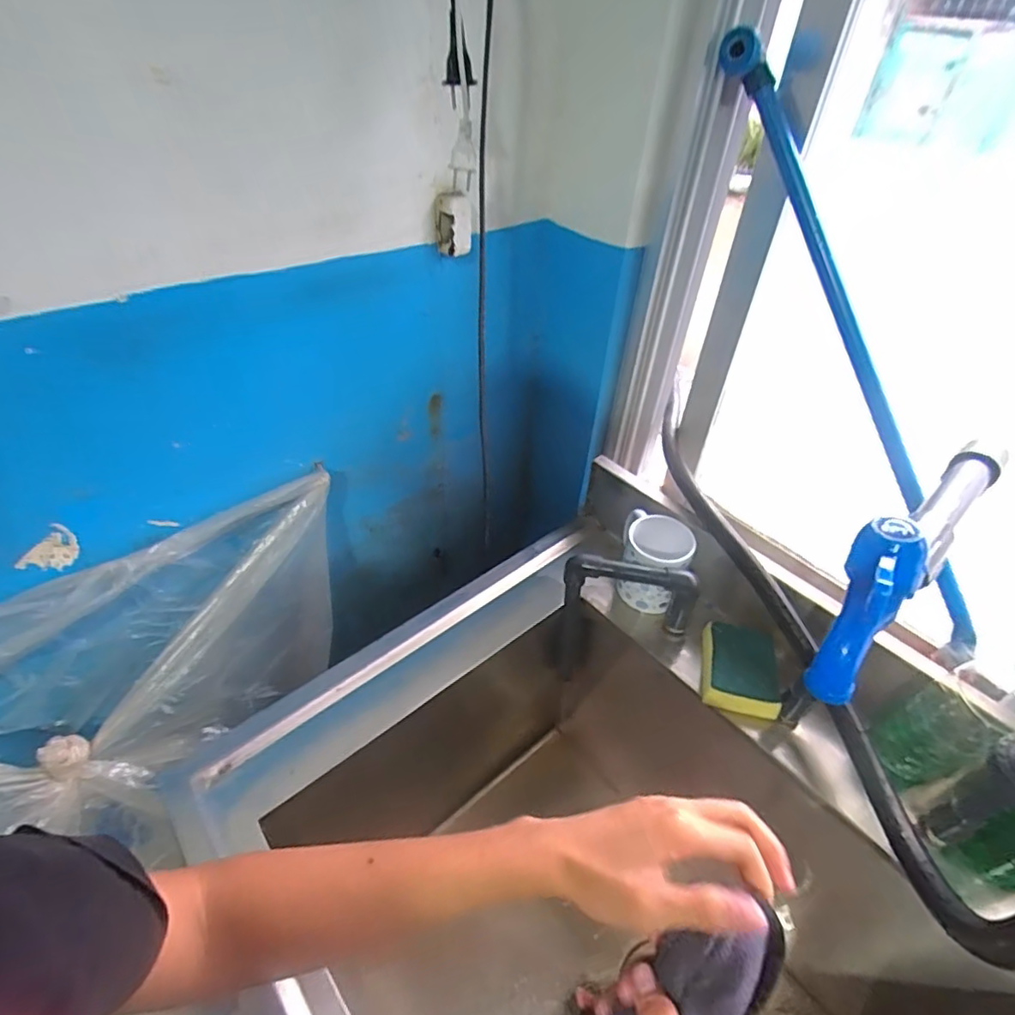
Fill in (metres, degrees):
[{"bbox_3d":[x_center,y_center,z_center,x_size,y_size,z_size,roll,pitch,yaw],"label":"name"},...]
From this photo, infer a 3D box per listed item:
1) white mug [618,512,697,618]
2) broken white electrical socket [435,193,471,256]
[{"bbox_3d":[0.175,0.068,0.682,0.082,0.090,0.093,17,43,15],"label":"white mug"},{"bbox_3d":[-0.053,-0.280,0.554,0.034,0.056,0.022,0,42,-5],"label":"broken white electrical socket"}]

